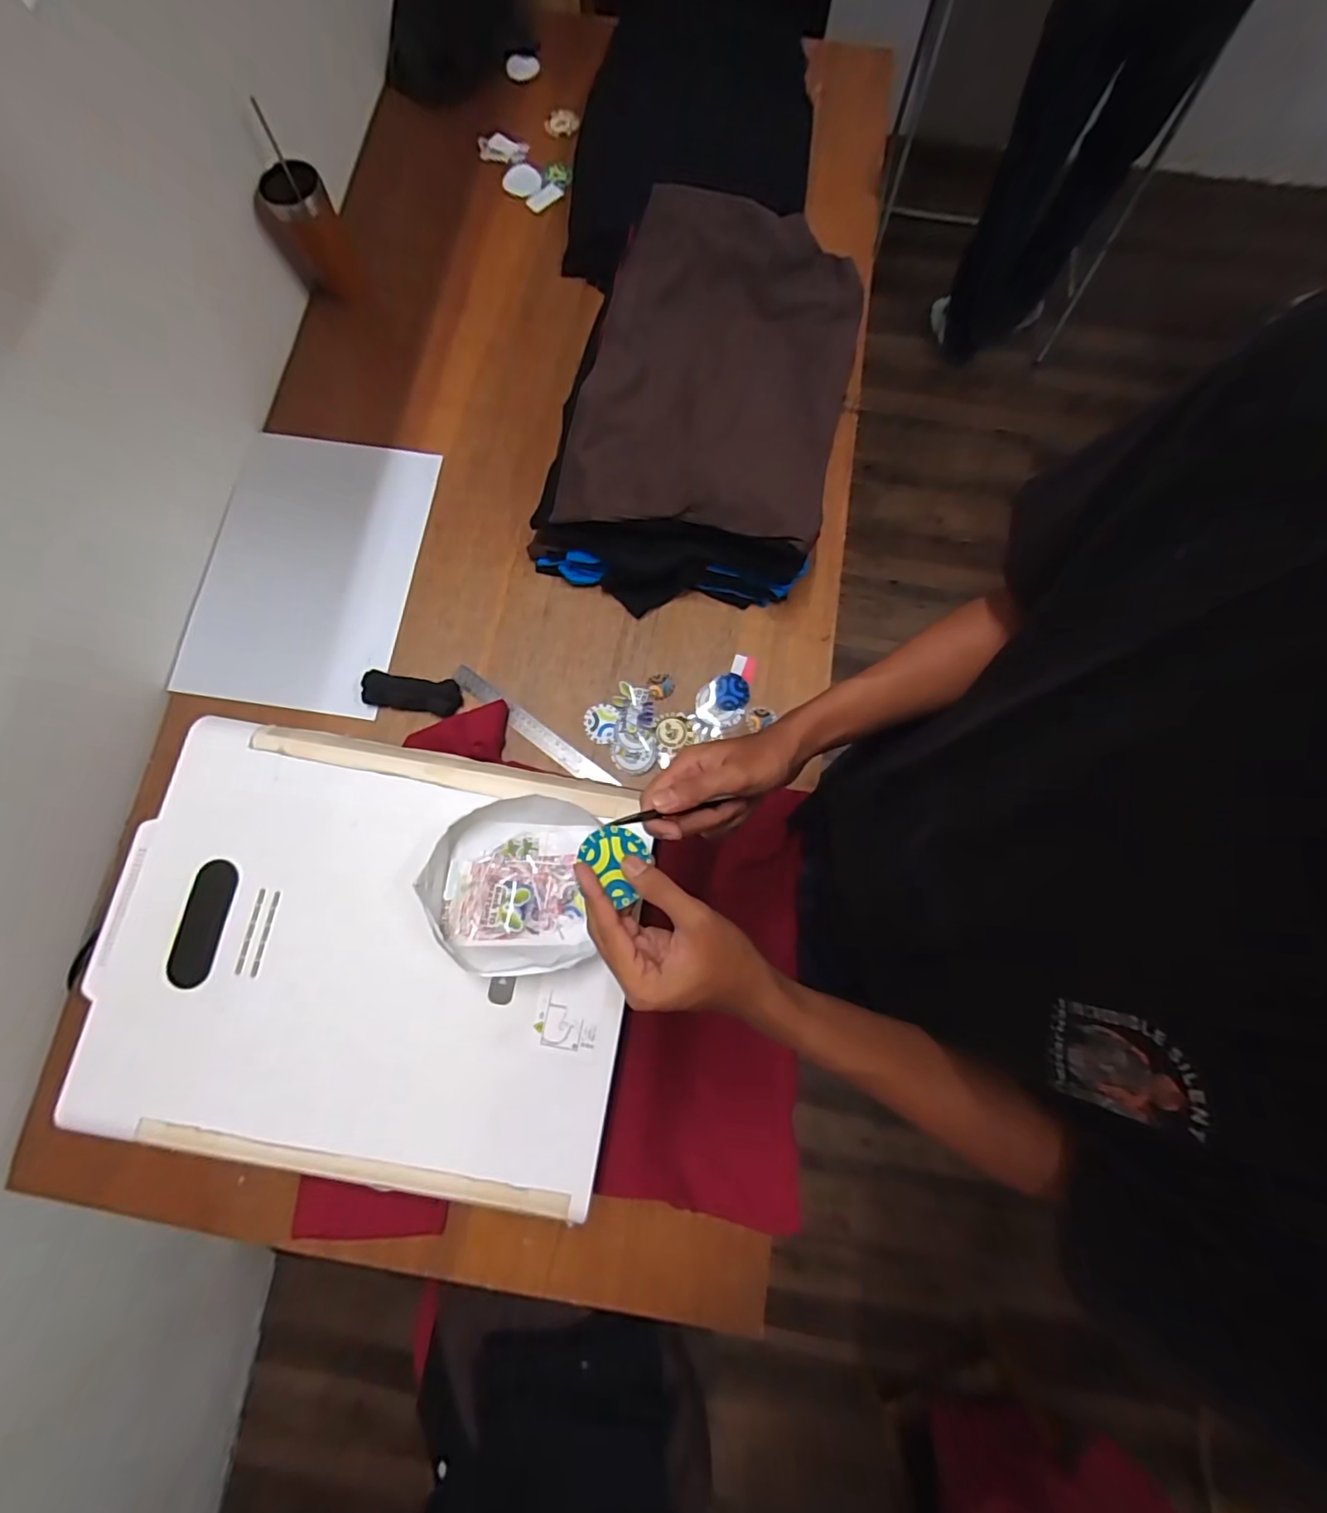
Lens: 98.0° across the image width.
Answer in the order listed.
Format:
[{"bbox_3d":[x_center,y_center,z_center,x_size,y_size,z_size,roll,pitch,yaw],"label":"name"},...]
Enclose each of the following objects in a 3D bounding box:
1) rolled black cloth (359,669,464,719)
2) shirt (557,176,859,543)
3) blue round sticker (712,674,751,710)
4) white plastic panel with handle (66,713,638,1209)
[{"bbox_3d":[-0.339,-0.086,0.782,0.125,0.030,0.045,9,77,1],"label":"rolled black cloth"},{"bbox_3d":[0.079,-0.503,0.762,0.332,0.058,0.499,17,76,-6],"label":"shirt"},{"bbox_3d":[0.094,-0.088,0.797,0.050,0.004,0.050,1,84,-7],"label":"blue round sticker"},{"bbox_3d":[-0.289,0.188,0.569,0.497,0.027,0.403,10,77,1],"label":"white plastic panel with handle"}]

